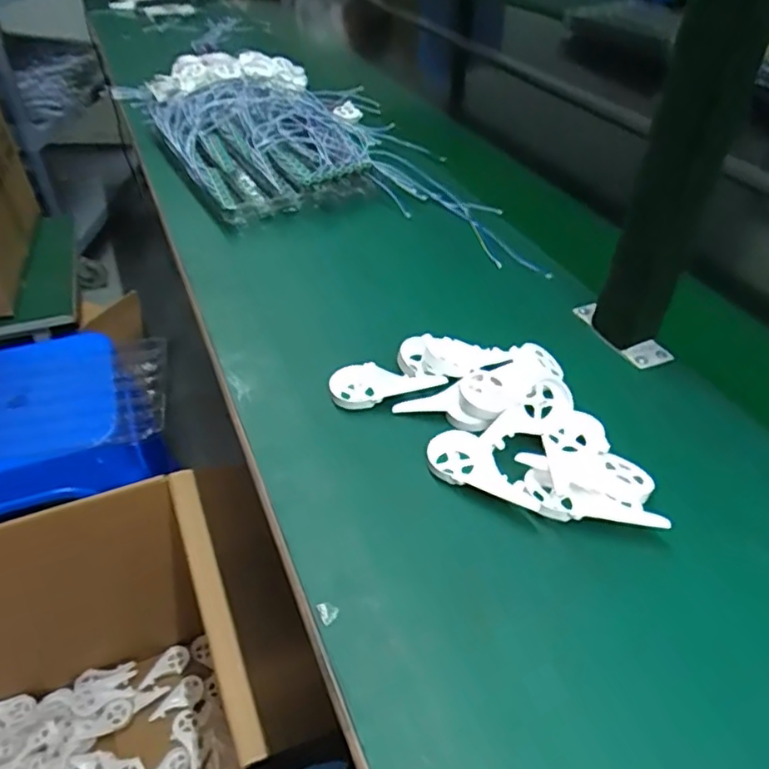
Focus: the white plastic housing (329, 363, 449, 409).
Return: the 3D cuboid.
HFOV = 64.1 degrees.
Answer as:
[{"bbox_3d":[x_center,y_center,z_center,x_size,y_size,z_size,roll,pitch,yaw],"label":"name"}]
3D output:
[{"bbox_3d":[0.001,0.000,0.528,0.095,0.019,0.041,-2,42,-3],"label":"white plastic housing"}]

